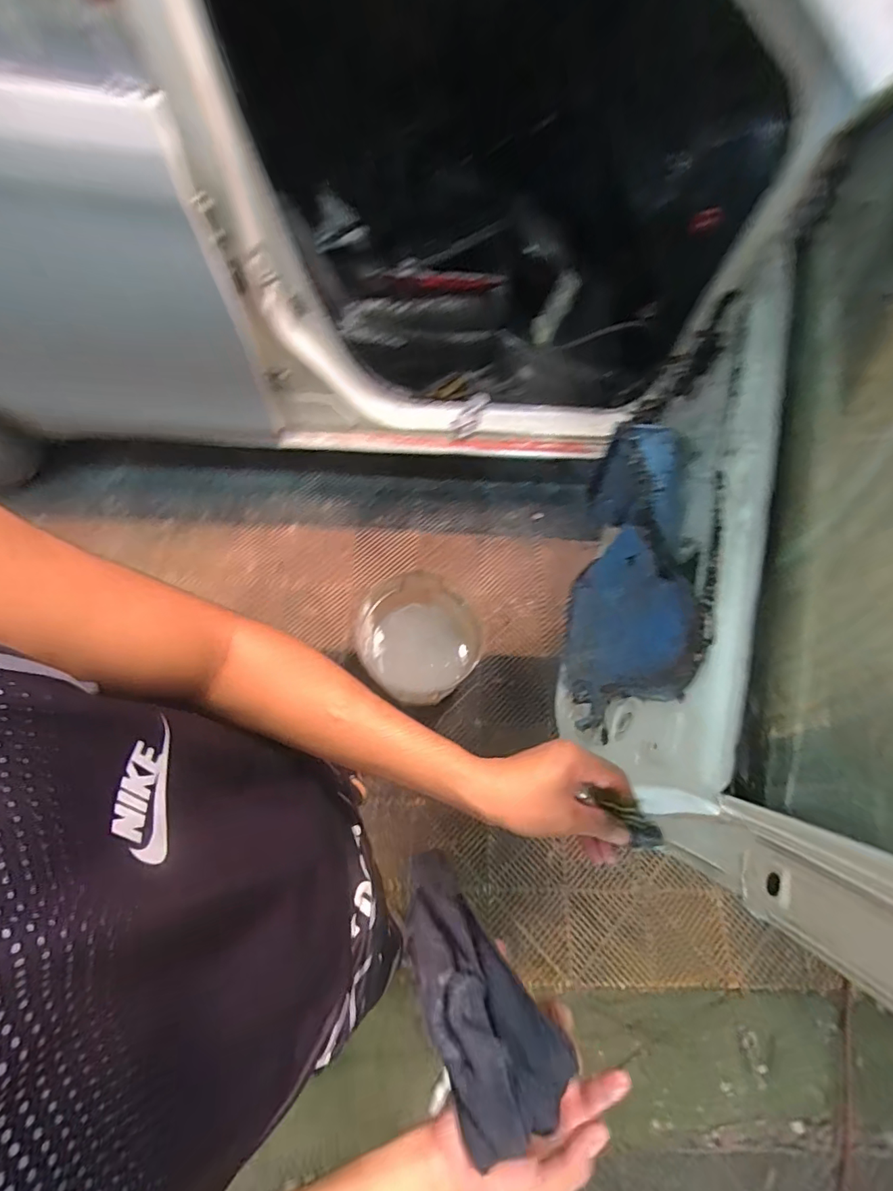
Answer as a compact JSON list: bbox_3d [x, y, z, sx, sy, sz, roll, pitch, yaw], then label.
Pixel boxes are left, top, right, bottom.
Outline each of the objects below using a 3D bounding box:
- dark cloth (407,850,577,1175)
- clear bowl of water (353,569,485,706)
[{"bbox_3d":[0.016,0.314,0.408,0.086,0.059,0.197,-28,39,-12],"label":"dark cloth"},{"bbox_3d":[-0.070,0.126,1.345,0.328,0.247,0.324,1,68,-2],"label":"clear bowl of water"}]

